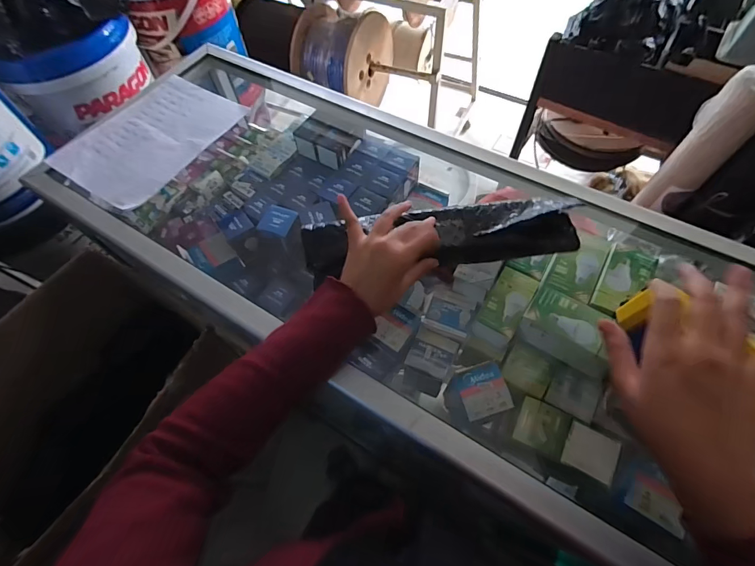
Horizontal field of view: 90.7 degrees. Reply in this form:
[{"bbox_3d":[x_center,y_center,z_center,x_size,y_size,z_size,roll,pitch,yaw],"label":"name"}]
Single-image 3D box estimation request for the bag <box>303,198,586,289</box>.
[{"bbox_3d":[0.068,-0.055,0.429,0.310,0.055,0.061,-5,61,7],"label":"bag"}]

